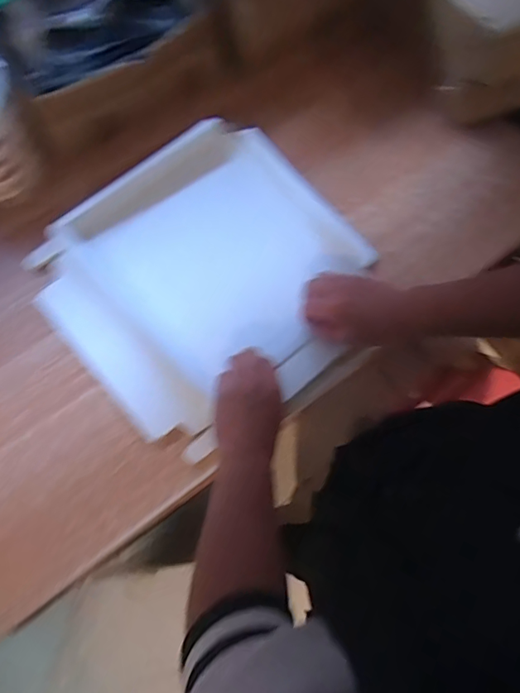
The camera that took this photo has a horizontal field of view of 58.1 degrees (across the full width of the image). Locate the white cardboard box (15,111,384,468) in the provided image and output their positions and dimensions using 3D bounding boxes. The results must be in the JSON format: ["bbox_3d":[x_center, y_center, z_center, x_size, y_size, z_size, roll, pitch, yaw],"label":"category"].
[{"bbox_3d":[-0.056,-0.081,0.569,0.358,0.062,0.319,-40,80,-11],"label":"white cardboard box"}]

